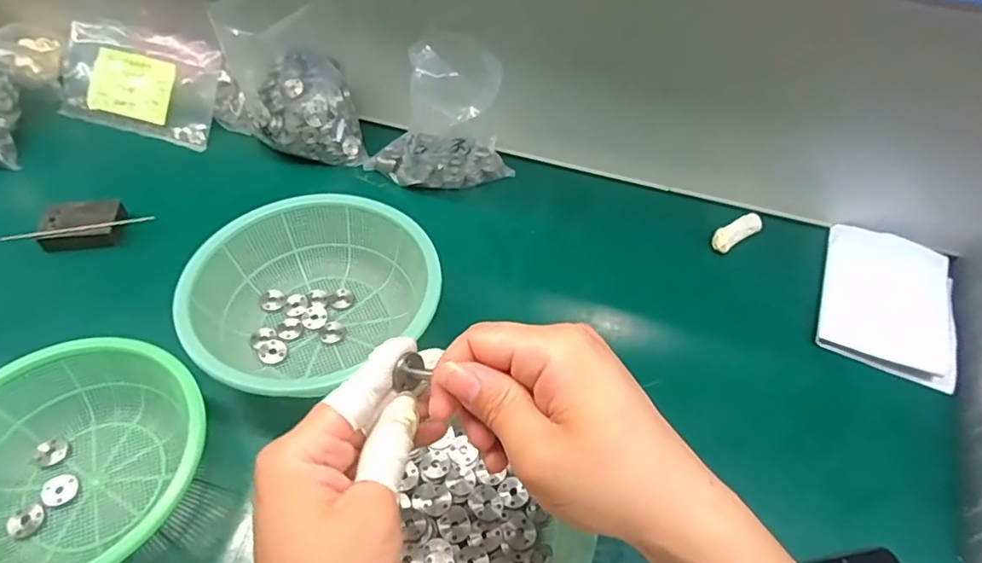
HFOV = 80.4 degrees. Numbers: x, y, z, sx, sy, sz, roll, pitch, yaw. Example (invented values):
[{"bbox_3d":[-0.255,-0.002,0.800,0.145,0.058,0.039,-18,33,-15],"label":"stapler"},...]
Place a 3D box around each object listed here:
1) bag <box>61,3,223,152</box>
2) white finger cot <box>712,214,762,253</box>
[{"bbox_3d":[-0.380,-0.215,0.628,0.180,0.030,0.108,14,96,8],"label":"bag"},{"bbox_3d":[0.238,-0.047,0.565,0.058,0.011,0.022,-28,58,-24],"label":"white finger cot"}]

